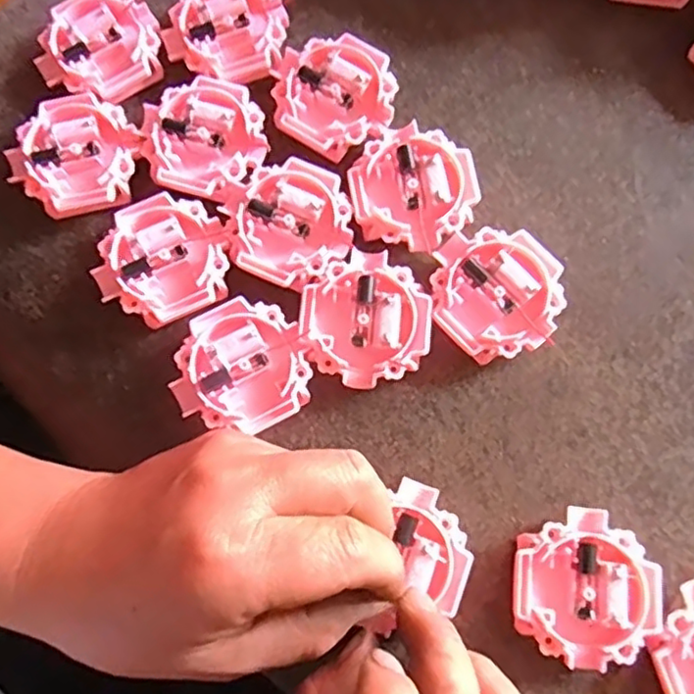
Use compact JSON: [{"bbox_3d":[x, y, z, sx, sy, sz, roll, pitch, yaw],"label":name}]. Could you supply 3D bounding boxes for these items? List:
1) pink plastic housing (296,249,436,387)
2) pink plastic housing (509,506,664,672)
[{"bbox_3d":[0.007,-0.009,0.264,0.051,0.014,0.051,-35,79,-6],"label":"pink plastic housing"},{"bbox_3d":[0.089,0.090,0.242,0.053,0.015,0.054,0,77,1],"label":"pink plastic housing"}]

